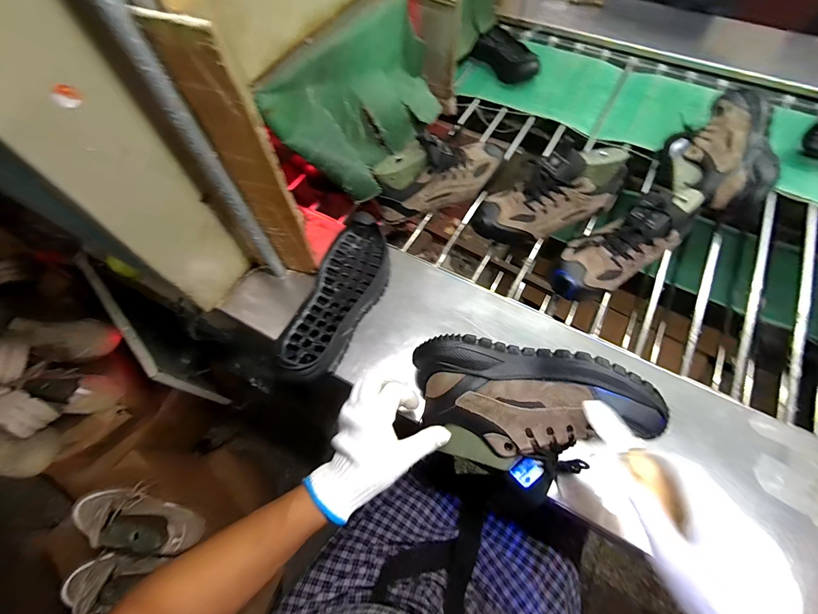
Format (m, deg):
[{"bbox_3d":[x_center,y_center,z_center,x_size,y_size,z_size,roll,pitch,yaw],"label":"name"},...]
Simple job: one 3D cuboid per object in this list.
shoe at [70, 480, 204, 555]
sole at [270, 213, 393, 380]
[{"bbox_3d":[-0.528,0.400,0.665,0.275,0.086,0.081,14,66,9],"label":"shoe"},{"bbox_3d":[-0.100,-0.024,0.549,0.107,0.053,0.271,16,66,9],"label":"sole"}]

